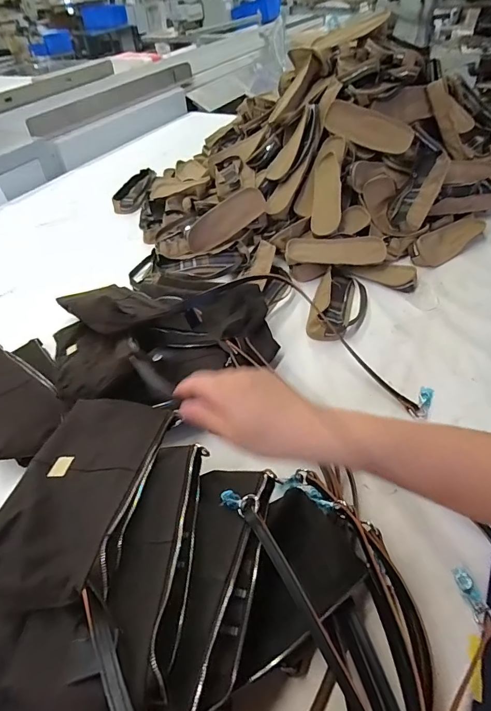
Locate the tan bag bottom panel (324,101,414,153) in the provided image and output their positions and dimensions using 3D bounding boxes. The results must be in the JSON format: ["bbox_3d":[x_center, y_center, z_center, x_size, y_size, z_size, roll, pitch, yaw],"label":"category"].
[{"bbox_3d":[0.265,-0.489,0.883,0.191,0.064,0.015,28,32,11],"label":"tan bag bottom panel"}]

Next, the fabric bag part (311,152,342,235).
[{"bbox_3d":[0.165,-0.337,0.842,0.069,0.015,0.195,-12,66,43],"label":"fabric bag part"}]

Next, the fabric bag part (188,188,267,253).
[{"bbox_3d":[-0.042,-0.289,0.875,0.182,0.069,0.013,-35,14,-1],"label":"fabric bag part"}]

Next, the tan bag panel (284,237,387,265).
[{"bbox_3d":[0.172,-0.200,0.784,0.187,0.050,0.014,0,4,4],"label":"tan bag panel"}]

